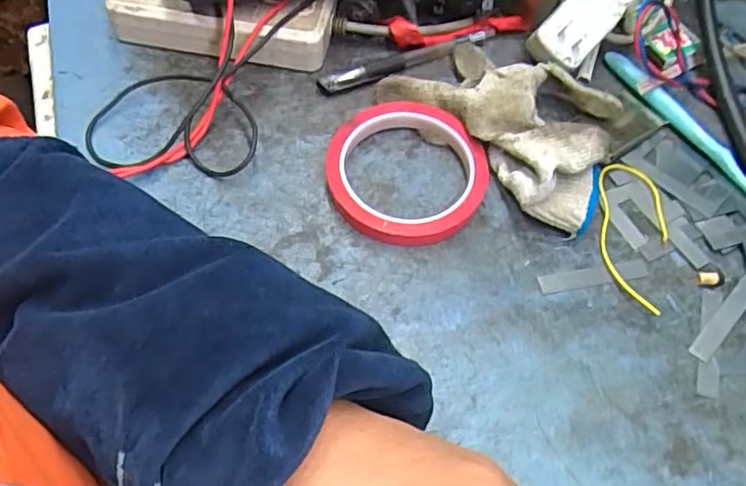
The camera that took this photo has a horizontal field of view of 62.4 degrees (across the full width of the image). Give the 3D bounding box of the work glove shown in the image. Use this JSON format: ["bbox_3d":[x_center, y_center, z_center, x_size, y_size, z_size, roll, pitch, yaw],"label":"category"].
[{"bbox_3d":[0.092,-0.084,0.395,0.108,0.039,0.159,-39,68,-23],"label":"work glove"}]

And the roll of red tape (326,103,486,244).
[{"bbox_3d":[0.022,-0.045,0.383,0.095,0.021,0.098,1,59,-2],"label":"roll of red tape"}]

